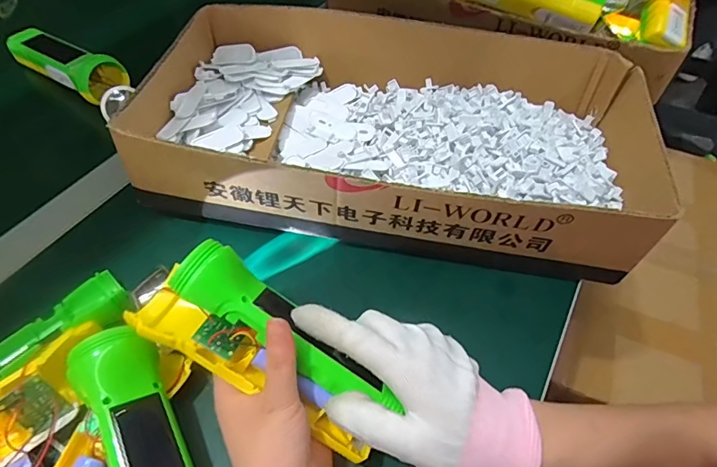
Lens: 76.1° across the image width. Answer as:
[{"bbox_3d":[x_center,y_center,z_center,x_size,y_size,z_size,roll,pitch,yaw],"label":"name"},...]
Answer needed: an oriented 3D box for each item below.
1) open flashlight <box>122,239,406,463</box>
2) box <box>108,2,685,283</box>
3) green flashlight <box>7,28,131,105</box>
[{"bbox_3d":[-0.051,0.070,0.274,0.150,0.034,0.062,36,55,0],"label":"open flashlight"},{"bbox_3d":[0.030,-0.104,0.424,0.411,0.077,0.236,9,52,5],"label":"box"},{"bbox_3d":[-0.335,-0.197,0.518,0.158,0.041,0.049,28,56,18],"label":"green flashlight"}]

